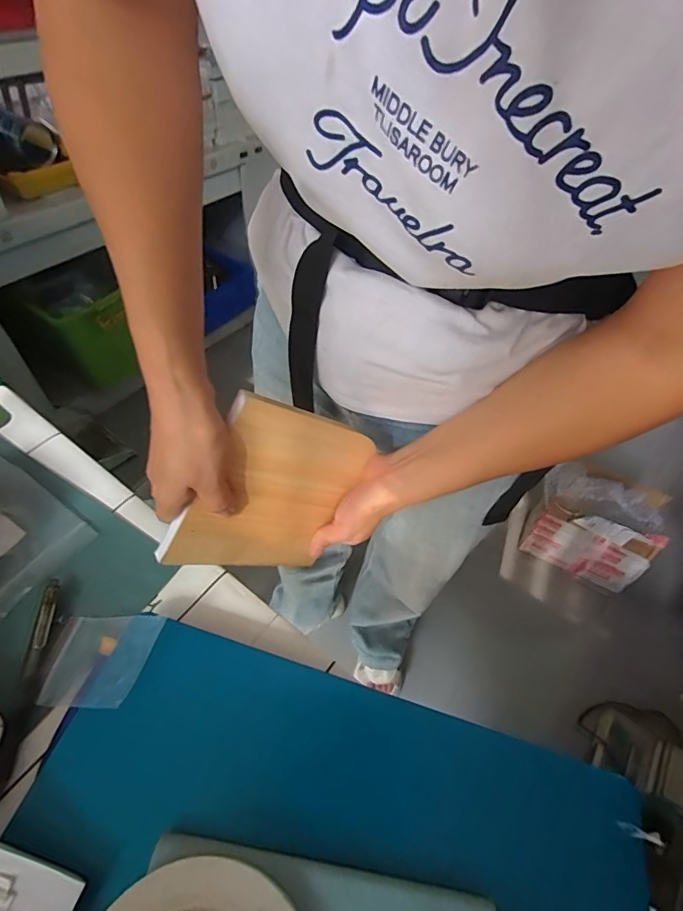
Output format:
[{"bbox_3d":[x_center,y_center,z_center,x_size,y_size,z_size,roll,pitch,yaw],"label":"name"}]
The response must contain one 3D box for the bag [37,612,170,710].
[{"bbox_3d":[-0.165,0.137,0.309,0.087,0.009,0.059,-12,42,24],"label":"bag"}]

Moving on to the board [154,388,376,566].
[{"bbox_3d":[-0.052,0.033,0.366,0.137,0.145,0.010,15,21,-44],"label":"board"}]

